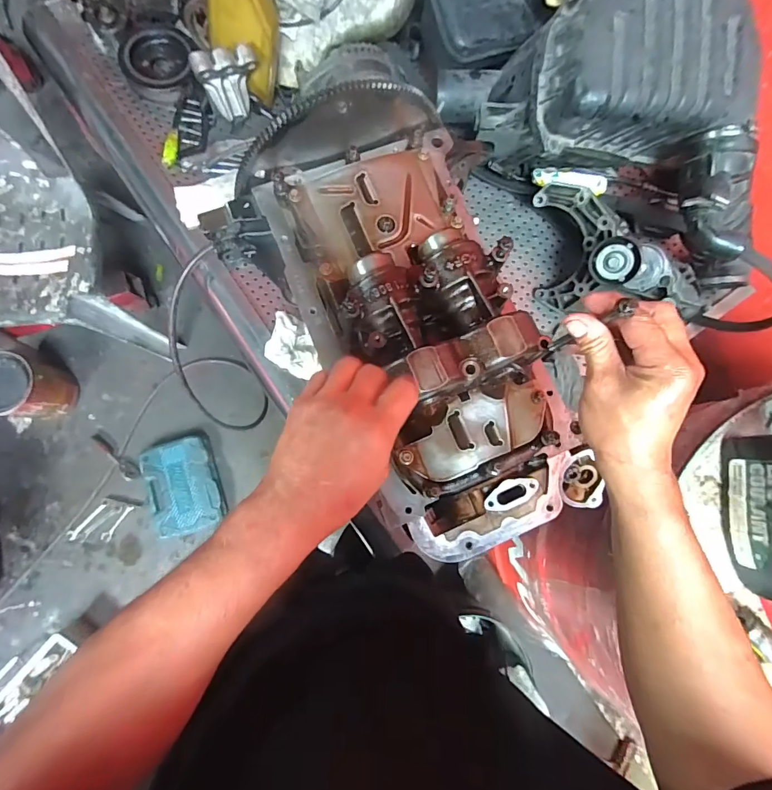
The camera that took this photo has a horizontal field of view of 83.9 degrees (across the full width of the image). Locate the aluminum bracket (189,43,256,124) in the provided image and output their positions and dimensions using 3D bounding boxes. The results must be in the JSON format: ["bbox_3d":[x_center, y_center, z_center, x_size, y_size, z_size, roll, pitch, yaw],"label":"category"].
[{"bbox_3d":[-0.258,-0.516,0.708,0.095,0.098,0.052,-33,49,-12],"label":"aluminum bracket"}]

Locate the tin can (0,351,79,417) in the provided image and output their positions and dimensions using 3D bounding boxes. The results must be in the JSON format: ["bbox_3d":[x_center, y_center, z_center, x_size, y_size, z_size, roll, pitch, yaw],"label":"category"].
[{"bbox_3d":[-1.027,-0.016,1.235,0.154,0.212,0.165,2,82,-3],"label":"tin can"}]

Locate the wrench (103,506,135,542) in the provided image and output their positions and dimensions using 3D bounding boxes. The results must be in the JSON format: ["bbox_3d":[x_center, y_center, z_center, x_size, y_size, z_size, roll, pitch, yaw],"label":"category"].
[{"bbox_3d":[-0.820,0.391,1.312,0.028,0.011,0.122,35,82,2],"label":"wrench"}]

